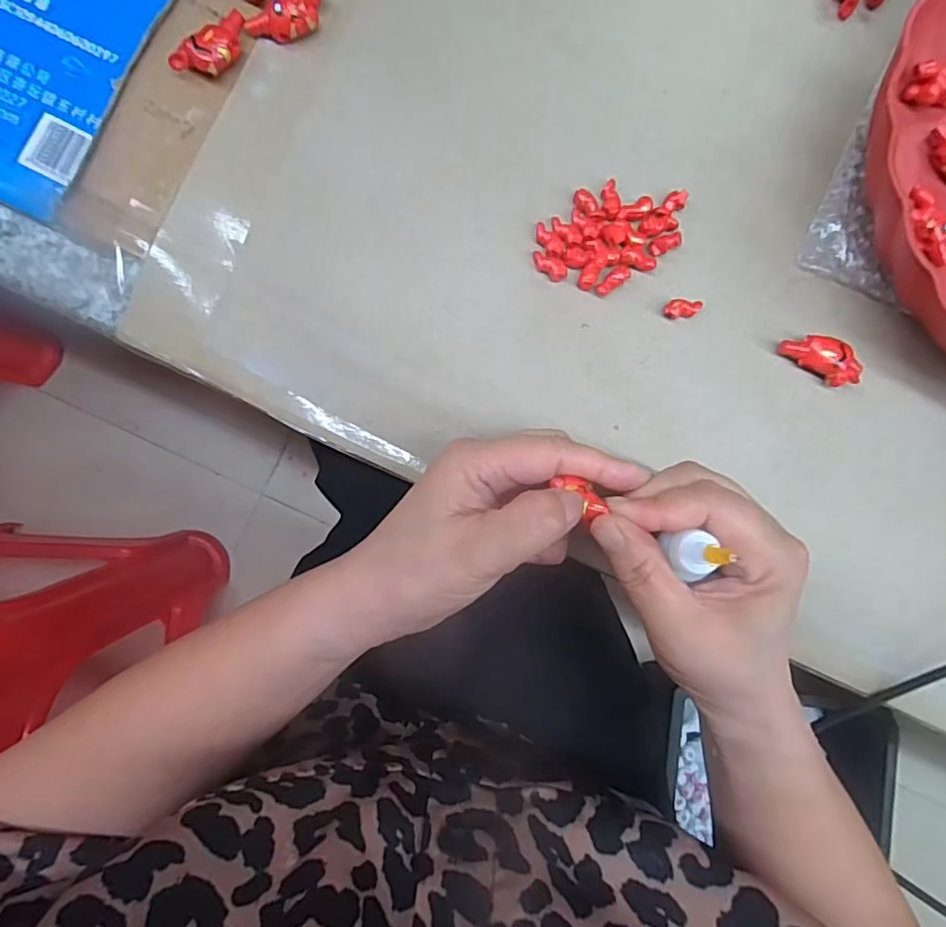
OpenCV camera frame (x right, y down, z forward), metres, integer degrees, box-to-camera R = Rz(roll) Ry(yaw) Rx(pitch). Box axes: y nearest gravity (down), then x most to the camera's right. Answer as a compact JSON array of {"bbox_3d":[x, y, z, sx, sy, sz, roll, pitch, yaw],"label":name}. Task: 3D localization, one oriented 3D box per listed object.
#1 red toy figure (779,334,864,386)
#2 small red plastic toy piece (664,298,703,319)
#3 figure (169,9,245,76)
[{"bbox_3d":[0.172,-0.052,0.280,0.038,0.011,0.018,32,86,-3],"label":"red toy figure"},{"bbox_3d":[0.103,-0.076,0.281,0.019,0.008,0.009,-7,88,-5],"label":"small red plastic toy piece"},{"bbox_3d":[-0.119,-0.190,0.264,0.038,0.013,0.016,-42,91,-5],"label":"figure"}]

